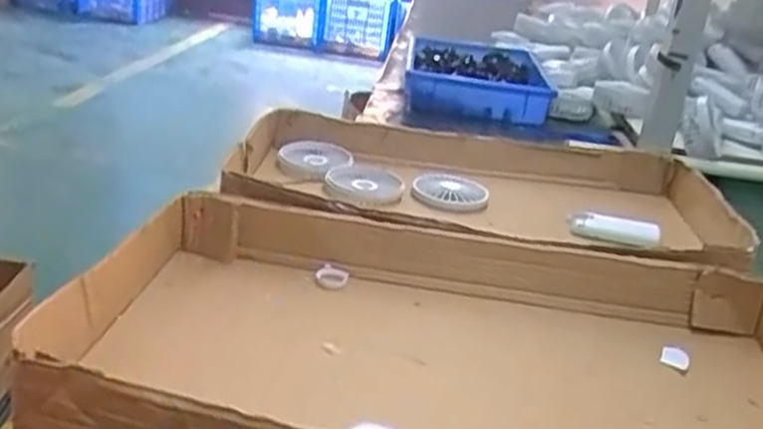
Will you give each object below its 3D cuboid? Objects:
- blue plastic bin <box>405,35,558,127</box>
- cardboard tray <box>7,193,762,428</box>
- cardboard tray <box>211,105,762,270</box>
[{"bbox_3d":[0.158,-0.232,1.341,0.228,0.075,0.284,7,22,1],"label":"blue plastic bin"},{"bbox_3d":[0.057,0.096,0.565,0.520,0.061,0.310,8,22,4],"label":"cardboard tray"},{"bbox_3d":[0.109,-0.015,0.868,0.527,0.075,0.327,7,22,0],"label":"cardboard tray"}]

